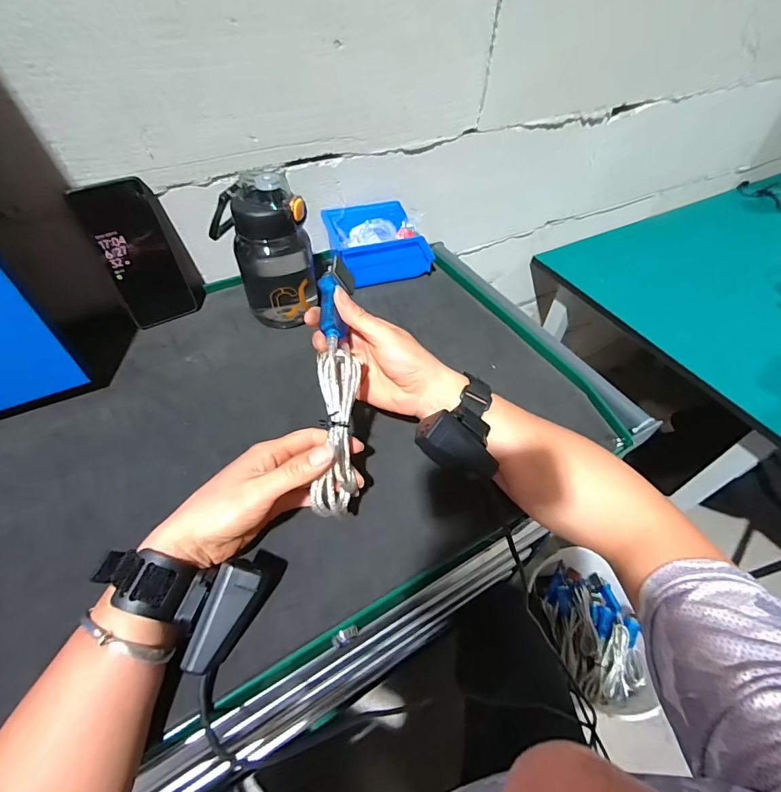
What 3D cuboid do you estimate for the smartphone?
[{"bbox_3d":[-0.289,-0.161,0.476,0.077,0.158,0.008,-29,43,-26],"label":"smartphone"}]

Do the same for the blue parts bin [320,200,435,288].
[{"bbox_3d":[-0.020,-0.217,0.578,0.132,0.060,0.113,-16,53,-15],"label":"blue parts bin"}]

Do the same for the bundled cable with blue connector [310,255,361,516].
[{"bbox_3d":[-0.045,-0.017,0.344,0.032,0.032,0.222,-1,75,-4],"label":"bundled cable with blue connector"}]

